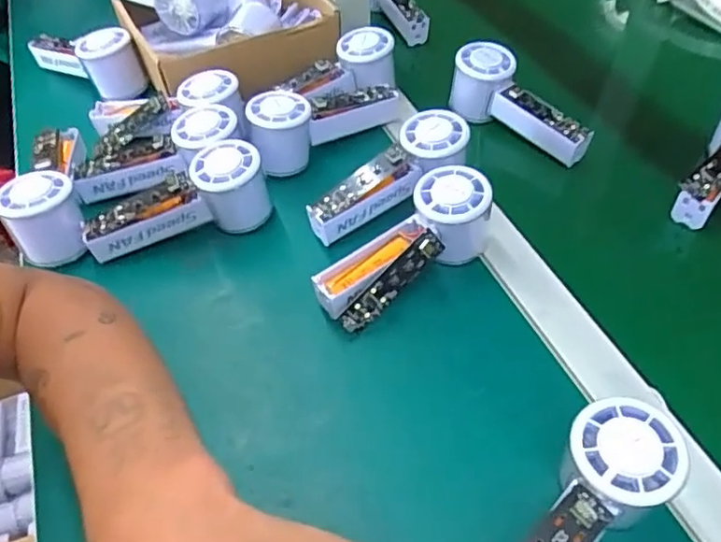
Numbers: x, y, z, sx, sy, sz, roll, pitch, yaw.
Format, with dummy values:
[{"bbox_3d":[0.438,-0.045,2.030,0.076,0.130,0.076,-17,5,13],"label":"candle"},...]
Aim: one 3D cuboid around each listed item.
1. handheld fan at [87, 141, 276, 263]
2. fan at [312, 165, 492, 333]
[{"bbox_3d":[-0.149,-0.054,0.486,0.146,0.065,0.045,-14,52,-11],"label":"handheld fan"},{"bbox_3d":[0.037,-0.019,0.446,0.151,0.064,0.048,-32,57,-23],"label":"fan"}]

